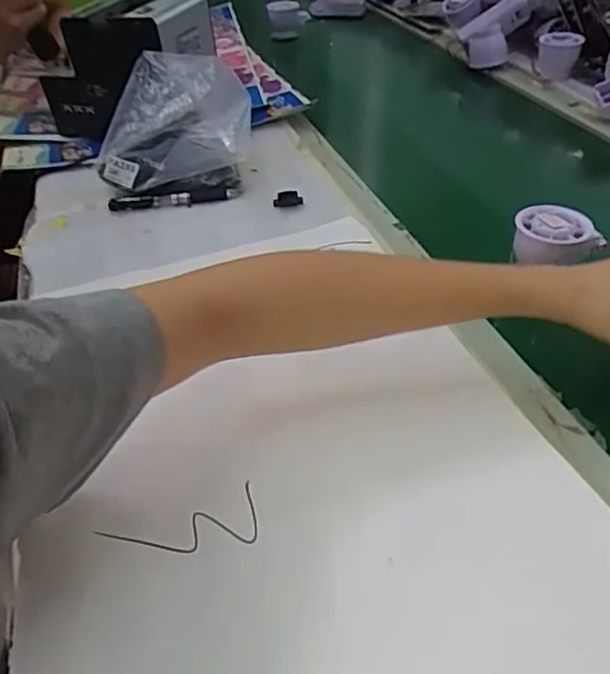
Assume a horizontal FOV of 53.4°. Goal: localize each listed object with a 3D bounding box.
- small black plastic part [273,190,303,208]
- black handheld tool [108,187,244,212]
[{"bbox_3d":[-0.017,-0.140,0.612,0.029,0.013,0.010,2,41,8],"label":"small black plastic part"},{"bbox_3d":[-0.134,-0.145,0.632,0.136,0.013,0.016,-7,41,-3],"label":"black handheld tool"}]

